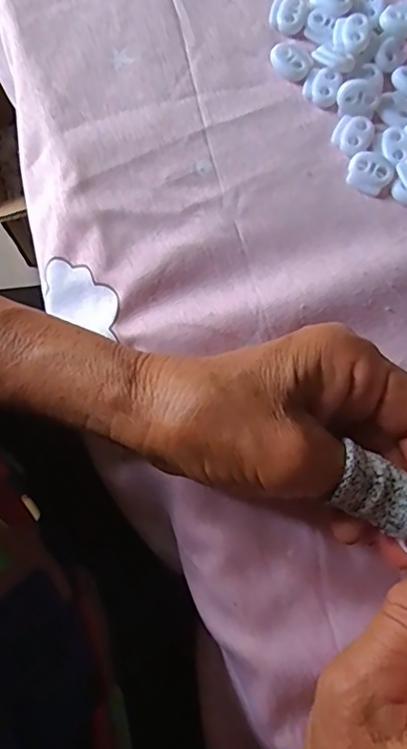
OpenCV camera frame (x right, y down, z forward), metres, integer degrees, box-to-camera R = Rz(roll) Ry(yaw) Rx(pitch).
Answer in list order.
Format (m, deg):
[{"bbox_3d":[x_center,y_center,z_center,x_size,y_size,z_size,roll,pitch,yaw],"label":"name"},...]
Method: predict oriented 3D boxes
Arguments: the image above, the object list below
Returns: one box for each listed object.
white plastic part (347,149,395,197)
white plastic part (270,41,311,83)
[{"bbox_3d":[0.085,-0.104,0.285,0.022,0.006,0.020,28,80,4],"label":"white plastic part"},{"bbox_3d":[0.046,-0.166,0.296,0.018,0.004,0.023,-25,81,-6],"label":"white plastic part"}]

